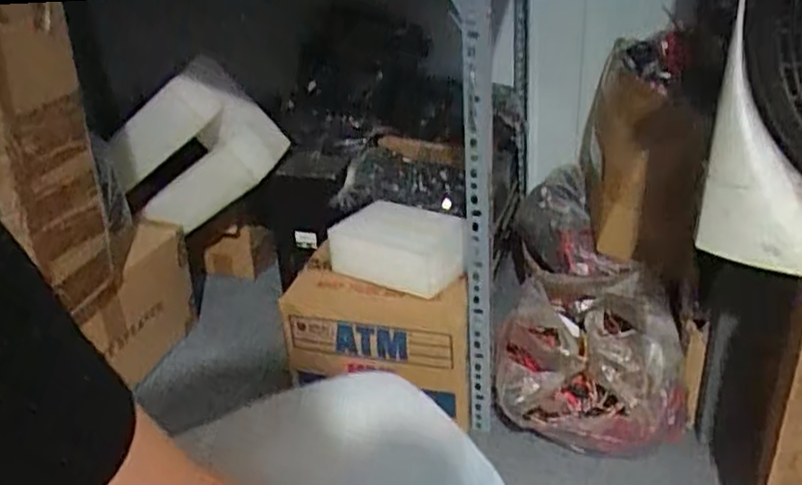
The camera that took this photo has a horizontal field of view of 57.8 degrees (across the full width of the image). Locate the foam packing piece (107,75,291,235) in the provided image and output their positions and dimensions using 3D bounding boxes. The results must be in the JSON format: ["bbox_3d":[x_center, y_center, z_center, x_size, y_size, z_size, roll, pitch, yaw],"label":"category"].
[{"bbox_3d":[-0.407,-0.174,1.410,0.342,0.231,0.104,-30,23,38],"label":"foam packing piece"}]

